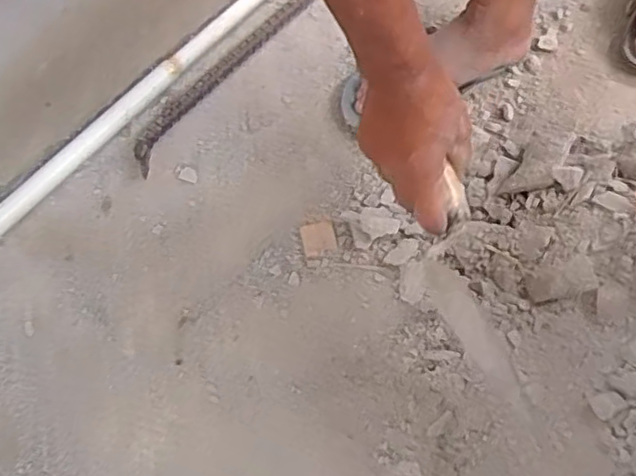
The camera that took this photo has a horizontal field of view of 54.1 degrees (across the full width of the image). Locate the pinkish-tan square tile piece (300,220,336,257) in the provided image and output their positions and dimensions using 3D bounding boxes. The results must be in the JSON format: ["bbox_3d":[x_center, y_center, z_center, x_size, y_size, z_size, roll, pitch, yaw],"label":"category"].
[{"bbox_3d":[0.000,0.000,0.655,0.035,0.004,0.036,-13,64,-3],"label":"pinkish-tan square tile piece"}]

